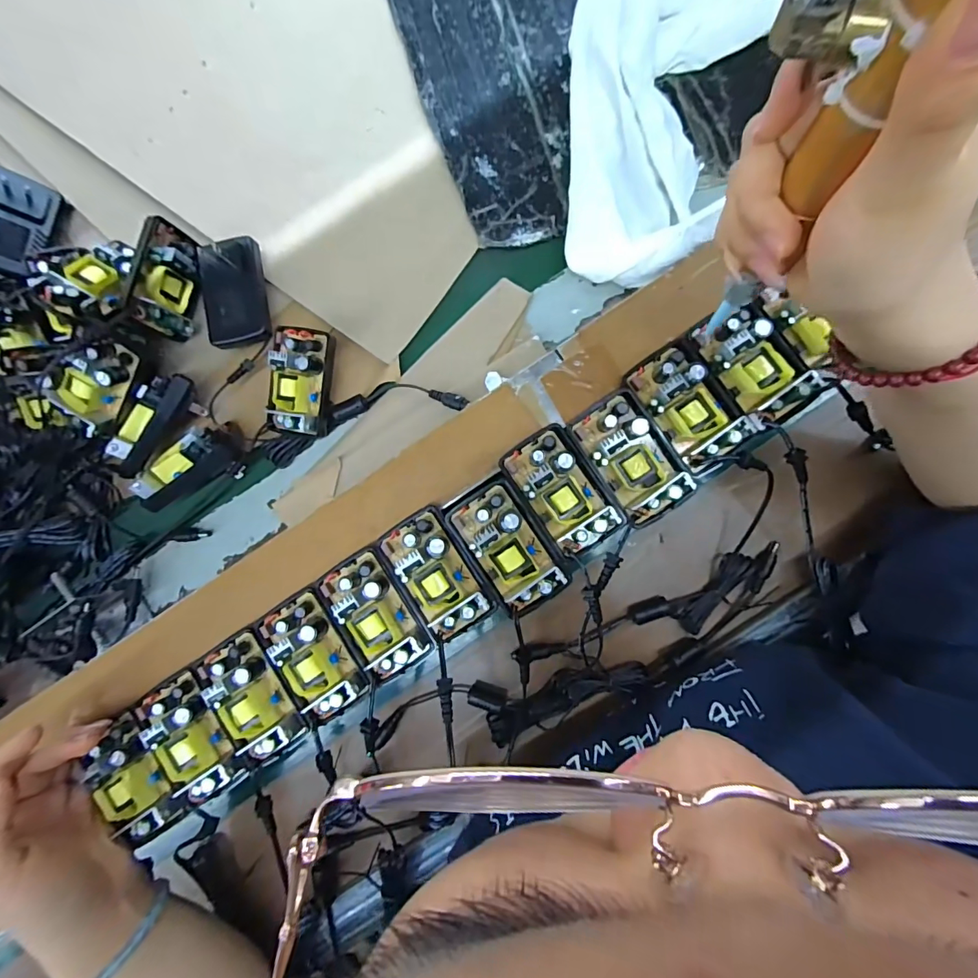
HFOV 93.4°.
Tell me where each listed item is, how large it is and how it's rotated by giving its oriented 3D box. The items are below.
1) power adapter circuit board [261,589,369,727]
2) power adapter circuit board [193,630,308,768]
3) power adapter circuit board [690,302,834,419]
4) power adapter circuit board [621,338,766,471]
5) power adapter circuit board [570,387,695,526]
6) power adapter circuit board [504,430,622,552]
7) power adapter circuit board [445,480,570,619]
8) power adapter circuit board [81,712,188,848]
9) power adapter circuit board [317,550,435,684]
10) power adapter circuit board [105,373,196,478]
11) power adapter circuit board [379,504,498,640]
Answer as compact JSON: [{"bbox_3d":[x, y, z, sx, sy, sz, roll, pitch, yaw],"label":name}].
[{"bbox_3d":[-0.115,0.109,0.297,0.046,0.021,0.075,-36,86,2],"label":"power adapter circuit board"},{"bbox_3d":[-0.155,0.137,0.299,0.039,0.024,0.077,-31,86,2],"label":"power adapter circuit board"},{"bbox_3d":[0.167,-0.079,0.289,0.040,0.021,0.075,-35,86,2],"label":"power adapter circuit board"},{"bbox_3d":[0.130,-0.054,0.292,0.051,0.020,0.081,-36,86,2],"label":"power adapter circuit board"},{"bbox_3d":[0.092,-0.020,0.289,0.046,0.022,0.077,-33,86,2],"label":"power adapter circuit board"},{"bbox_3d":[0.046,0.001,0.294,0.040,0.021,0.075,-33,86,2],"label":"power adapter circuit board"},{"bbox_3d":[0.012,0.036,0.293,0.045,0.024,0.081,-34,86,2],"label":"power adapter circuit board"},{"bbox_3d":[-0.231,0.189,0.296,0.038,0.016,0.073,-37,86,1],"label":"power adapter circuit board"},{"bbox_3d":[-0.074,0.082,0.296,0.044,0.022,0.078,-33,86,2],"label":"power adapter circuit board"},{"bbox_3d":[-0.260,-0.051,0.345,0.030,0.022,0.086,27,90,4],"label":"power adapter circuit board"},{"bbox_3d":[-0.033,0.055,0.296,0.042,0.022,0.081,-34,86,2],"label":"power adapter circuit board"}]

